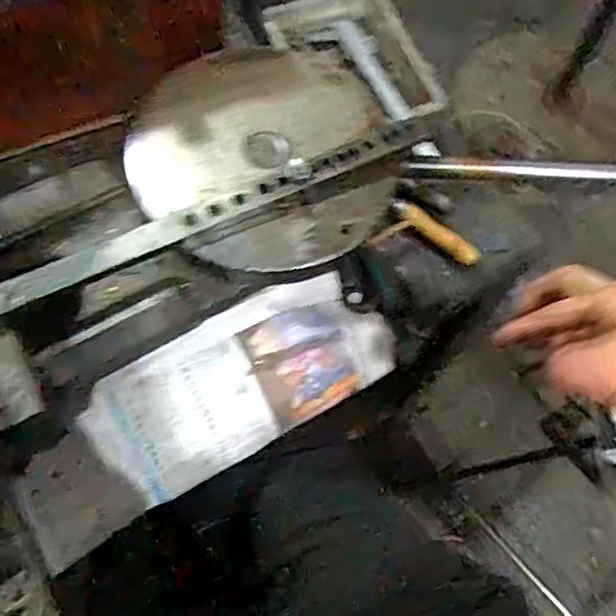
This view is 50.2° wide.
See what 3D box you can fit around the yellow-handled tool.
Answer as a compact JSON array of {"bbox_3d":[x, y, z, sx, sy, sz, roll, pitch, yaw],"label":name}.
[{"bbox_3d":[0.115,-0.070,0.596,0.091,0.018,0.018,35,69,11],"label":"yellow-handled tool"}]

